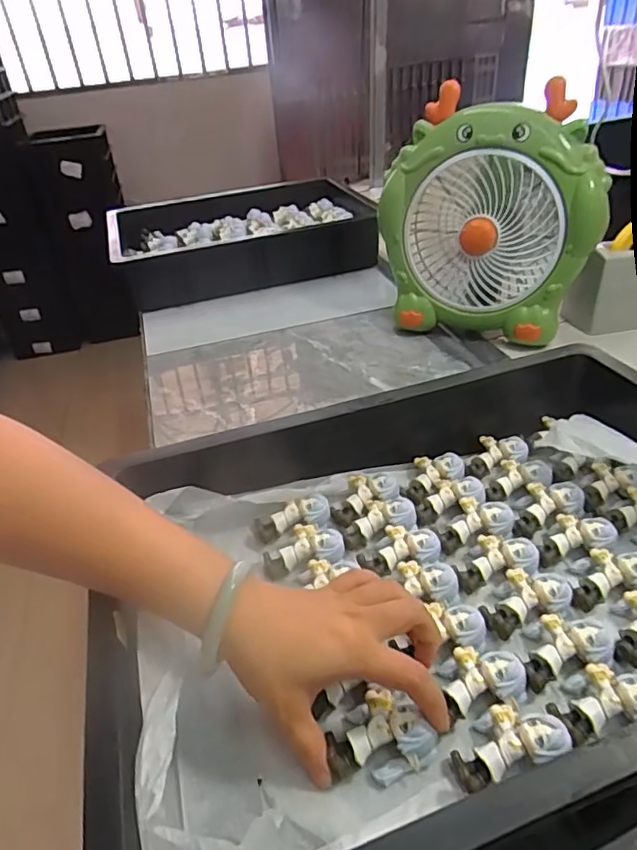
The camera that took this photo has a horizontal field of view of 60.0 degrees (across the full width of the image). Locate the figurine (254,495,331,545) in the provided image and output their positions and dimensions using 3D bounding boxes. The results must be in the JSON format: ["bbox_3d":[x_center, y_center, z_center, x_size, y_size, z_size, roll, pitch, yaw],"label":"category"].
[{"bbox_3d":[-0.020,0.077,0.453,0.061,0.019,0.024,-23,41,0],"label":"figurine"}]

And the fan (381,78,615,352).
[{"bbox_3d":[0.197,-0.227,0.662,0.246,0.267,0.100,15,41,26],"label":"fan"}]

